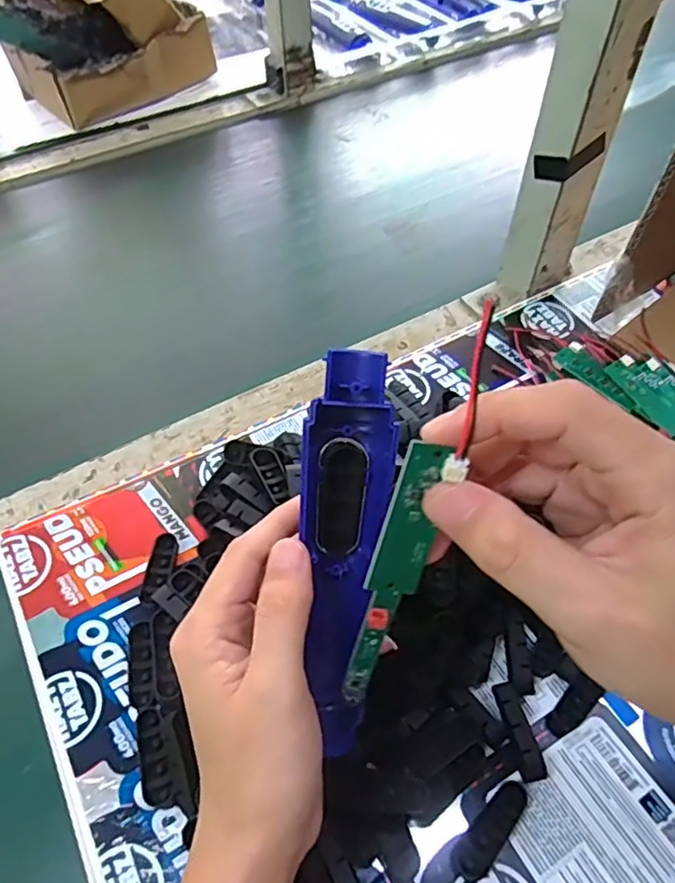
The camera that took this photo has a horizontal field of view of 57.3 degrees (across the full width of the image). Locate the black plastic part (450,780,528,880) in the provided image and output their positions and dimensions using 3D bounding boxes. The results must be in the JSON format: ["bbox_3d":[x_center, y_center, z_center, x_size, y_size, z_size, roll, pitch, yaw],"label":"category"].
[{"bbox_3d":[0.075,0.188,0.299,0.016,0.008,0.047,39,62,25],"label":"black plastic part"}]

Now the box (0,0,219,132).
[{"bbox_3d":[-0.289,-0.493,0.732,0.193,0.119,0.200,36,62,24],"label":"box"}]

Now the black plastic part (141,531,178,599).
[{"bbox_3d":[-0.110,0.078,0.383,0.014,0.009,0.043,4,53,3],"label":"black plastic part"}]

